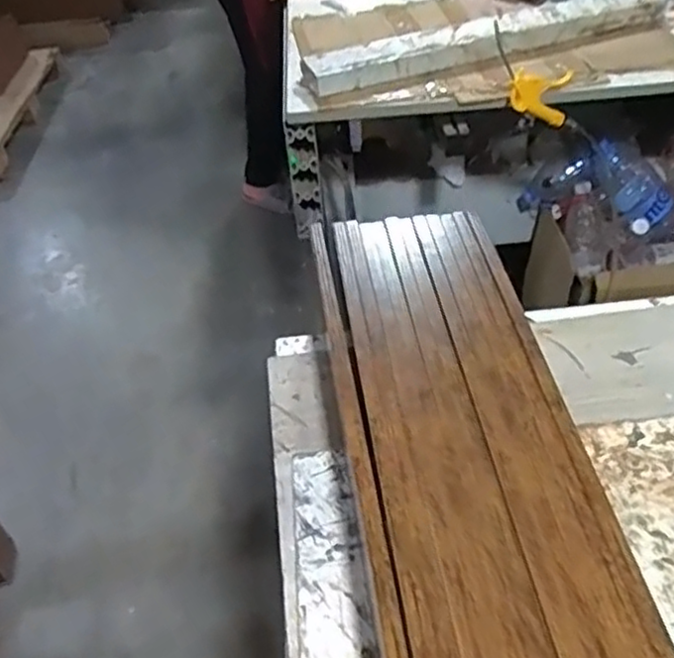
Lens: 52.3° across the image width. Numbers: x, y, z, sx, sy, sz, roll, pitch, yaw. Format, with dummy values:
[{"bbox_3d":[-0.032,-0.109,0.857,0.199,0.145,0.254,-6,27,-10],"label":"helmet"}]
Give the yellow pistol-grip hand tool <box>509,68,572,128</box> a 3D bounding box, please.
[{"bbox_3d":[0.316,-0.357,1.065,0.114,0.080,0.020,-5,24,-23],"label":"yellow pistol-grip hand tool"}]

